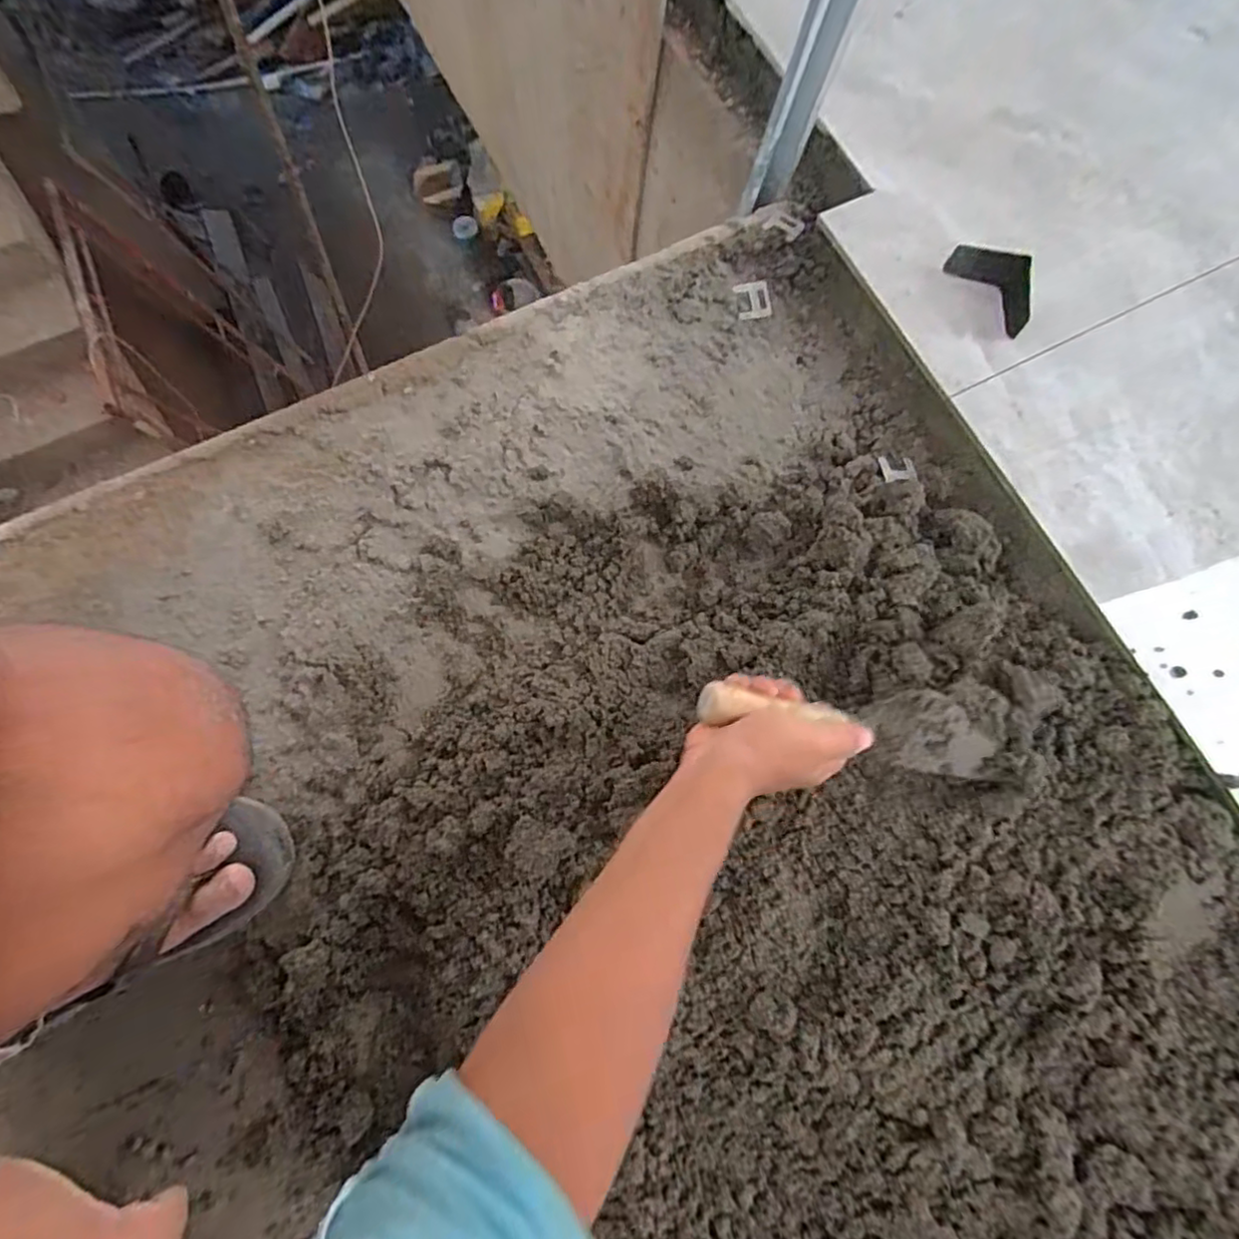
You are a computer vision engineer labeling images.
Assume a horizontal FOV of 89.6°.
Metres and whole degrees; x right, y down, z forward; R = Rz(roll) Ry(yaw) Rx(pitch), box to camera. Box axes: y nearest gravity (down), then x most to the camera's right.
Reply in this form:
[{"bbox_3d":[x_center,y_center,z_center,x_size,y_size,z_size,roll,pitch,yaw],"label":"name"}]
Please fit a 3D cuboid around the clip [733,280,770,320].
[{"bbox_3d":[0.149,-0.355,0.695,0.038,0.005,0.044,-10,77,-3],"label":"clip"}]

